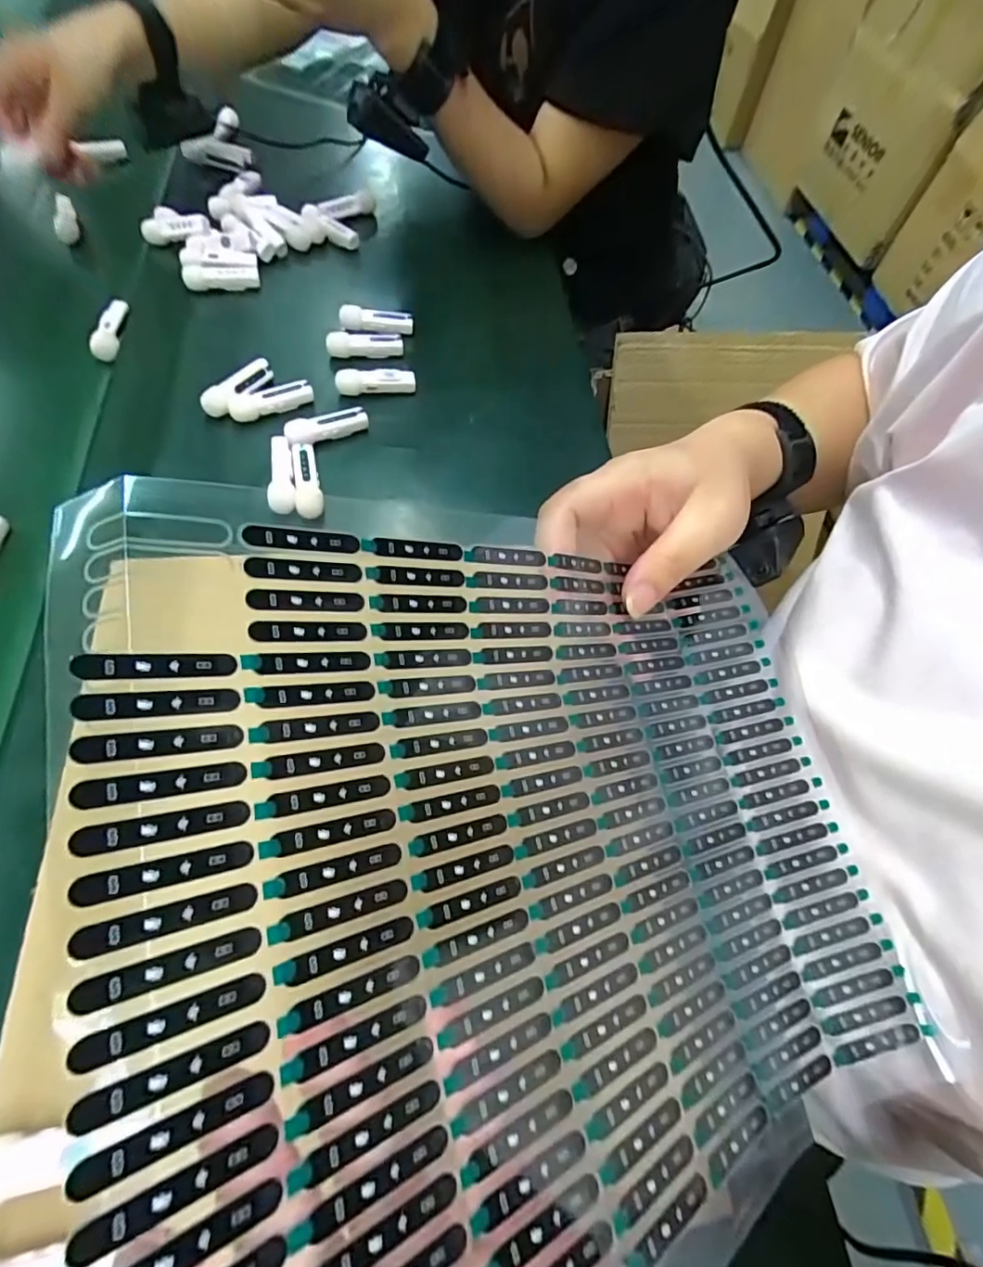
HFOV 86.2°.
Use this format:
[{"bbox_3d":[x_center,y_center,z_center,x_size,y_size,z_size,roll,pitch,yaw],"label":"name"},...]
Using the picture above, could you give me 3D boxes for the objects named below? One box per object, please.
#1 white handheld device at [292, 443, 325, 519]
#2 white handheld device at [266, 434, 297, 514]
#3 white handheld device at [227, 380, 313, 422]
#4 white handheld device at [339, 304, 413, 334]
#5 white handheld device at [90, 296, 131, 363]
[{"bbox_3d":[-0.137,-0.114,0.393,0.019,0.012,0.065,-9,64,-8],"label":"white handheld device"},{"bbox_3d":[-0.155,-0.118,0.390,0.018,0.013,0.066,-8,64,-7],"label":"white handheld device"},{"bbox_3d":[-0.177,-0.187,0.423,0.065,0.015,0.020,-29,68,-16],"label":"white handheld device"},{"bbox_3d":[-0.106,-0.288,0.480,0.066,0.021,0.013,1,63,-3],"label":"white handheld device"},{"bbox_3d":[-0.329,-0.263,0.453,0.020,0.019,0.059,-2,63,-5],"label":"white handheld device"}]

